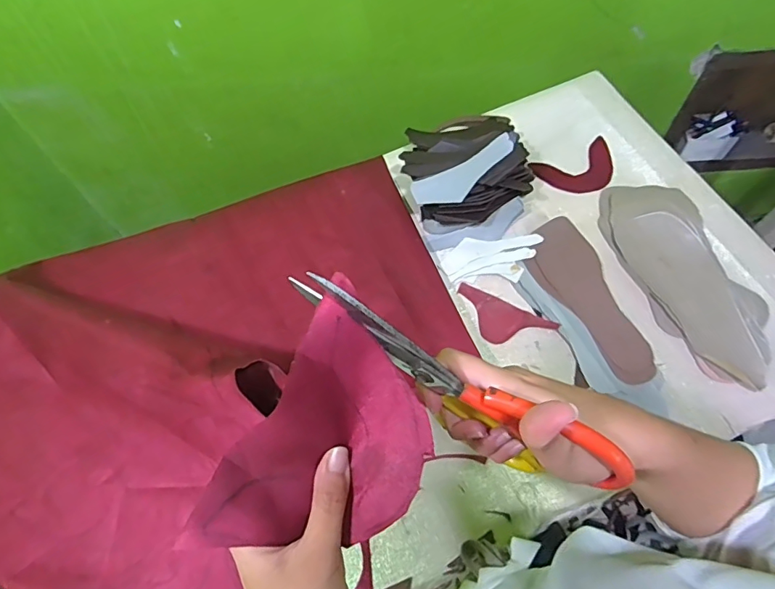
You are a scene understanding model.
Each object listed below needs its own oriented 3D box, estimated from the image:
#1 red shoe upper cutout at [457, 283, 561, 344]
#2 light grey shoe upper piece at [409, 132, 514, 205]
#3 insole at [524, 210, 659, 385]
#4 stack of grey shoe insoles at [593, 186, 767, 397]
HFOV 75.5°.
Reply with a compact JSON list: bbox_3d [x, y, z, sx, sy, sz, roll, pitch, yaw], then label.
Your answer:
[{"bbox_3d":[0.155,0.037,0.693,0.139,0.015,0.060,27,67,16],"label":"red shoe upper cutout"},{"bbox_3d":[0.109,-0.165,0.699,0.150,0.005,0.054,-27,73,7],"label":"light grey shoe upper piece"},{"bbox_3d":[0.282,0.001,0.695,0.097,0.006,0.253,-25,64,-10],"label":"insole"},{"bbox_3d":[0.414,-0.034,0.692,0.131,0.029,0.319,-18,63,-6],"label":"stack of grey shoe insoles"}]

